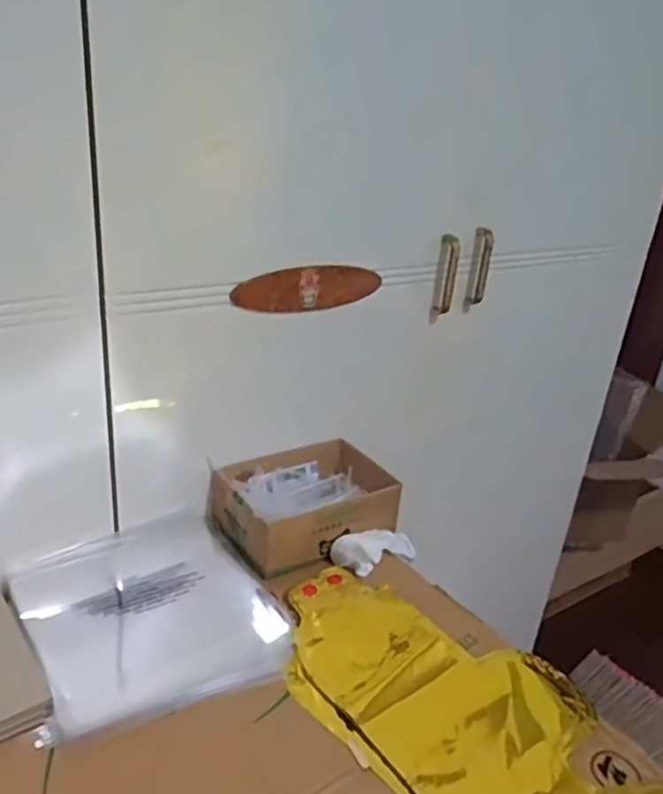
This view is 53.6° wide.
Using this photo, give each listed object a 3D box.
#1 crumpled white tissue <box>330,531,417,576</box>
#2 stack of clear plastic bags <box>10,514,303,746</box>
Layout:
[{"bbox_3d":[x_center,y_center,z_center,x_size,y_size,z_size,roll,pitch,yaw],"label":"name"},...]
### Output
[{"bbox_3d":[0.056,0.170,0.741,0.110,0.035,0.042,2,23,-38],"label":"crumpled white tissue"},{"bbox_3d":[-0.170,0.196,0.616,0.215,0.016,0.227,-9,29,-30],"label":"stack of clear plastic bags"}]

